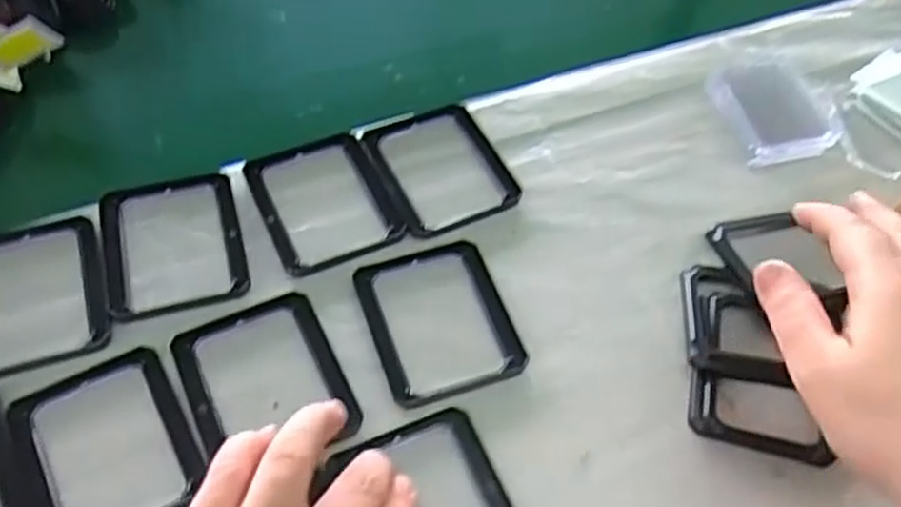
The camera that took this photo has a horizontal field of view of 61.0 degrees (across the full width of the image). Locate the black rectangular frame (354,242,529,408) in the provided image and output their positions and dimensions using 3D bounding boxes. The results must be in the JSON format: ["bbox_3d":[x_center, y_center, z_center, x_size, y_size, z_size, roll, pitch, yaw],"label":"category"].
[{"bbox_3d":[-0.006,0.031,0.376,0.068,0.004,0.082,-15,56,-14],"label":"black rectangular frame"}]

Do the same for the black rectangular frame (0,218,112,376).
[{"bbox_3d":[-0.202,0.018,0.365,0.069,0.004,0.082,-16,57,-14],"label":"black rectangular frame"}]

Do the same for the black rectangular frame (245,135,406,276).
[{"bbox_3d":[-0.070,-0.030,0.413,0.066,0.004,0.082,-21,58,-17],"label":"black rectangular frame"}]

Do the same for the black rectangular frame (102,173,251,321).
[{"bbox_3d":[-0.141,-0.006,0.387,0.066,0.004,0.080,-13,56,-12],"label":"black rectangular frame"}]

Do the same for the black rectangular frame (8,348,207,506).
[{"bbox_3d":[-0.149,0.083,0.330,0.067,0.006,0.079,-25,59,-20],"label":"black rectangular frame"}]

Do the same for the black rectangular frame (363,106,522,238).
[{"bbox_3d":[-0.006,-0.051,0.430,0.069,0.004,0.085,-19,58,-17],"label":"black rectangular frame"}]

